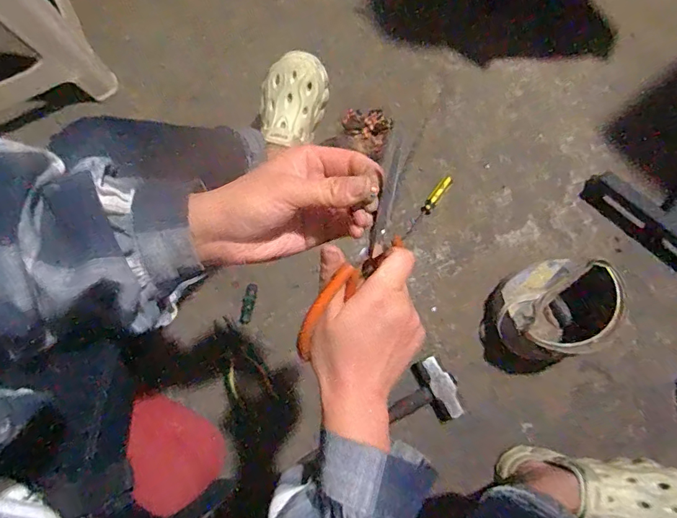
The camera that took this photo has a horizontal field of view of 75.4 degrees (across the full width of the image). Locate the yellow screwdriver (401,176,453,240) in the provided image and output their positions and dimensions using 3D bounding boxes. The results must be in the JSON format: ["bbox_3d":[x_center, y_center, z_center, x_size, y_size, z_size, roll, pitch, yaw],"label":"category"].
[{"bbox_3d":[0.168,-0.096,0.829,0.021,0.023,0.148,37,80,8],"label":"yellow screwdriver"}]

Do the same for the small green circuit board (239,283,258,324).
[{"bbox_3d":[-0.169,0.084,0.822,0.023,0.005,0.076,14,78,3],"label":"small green circuit board"}]

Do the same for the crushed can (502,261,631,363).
[{"bbox_3d":[0.356,0.082,0.699,0.167,0.142,0.159,0,77,0],"label":"crushed can"}]

